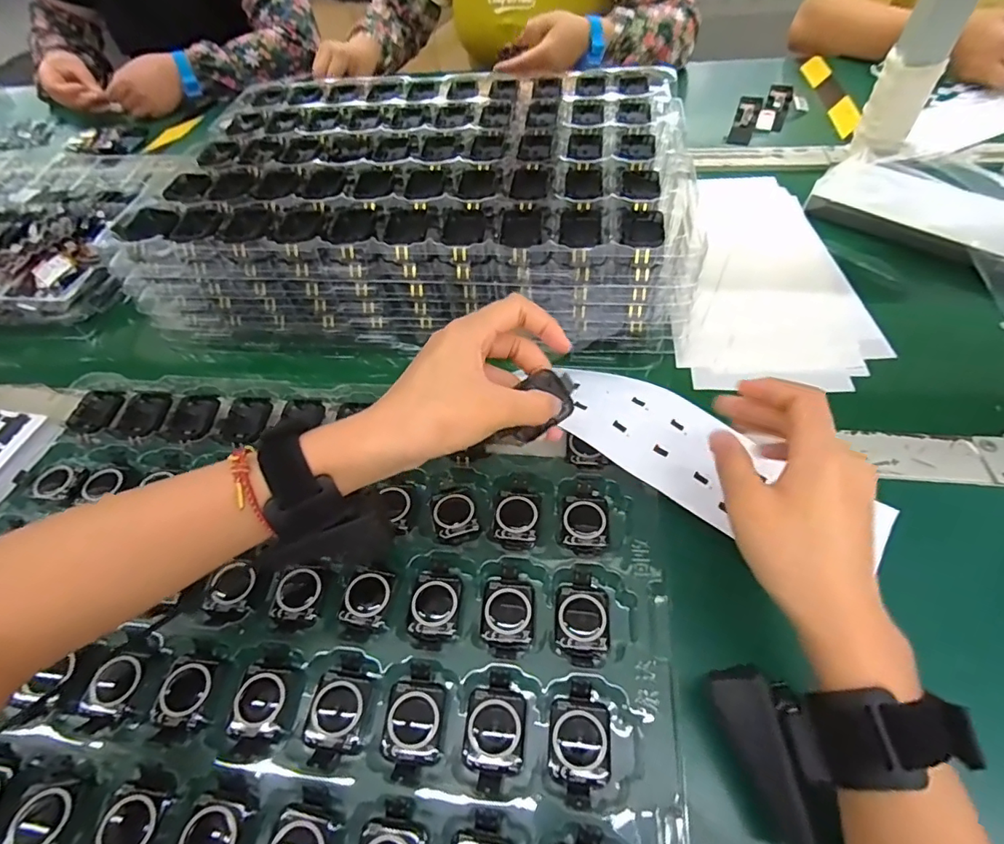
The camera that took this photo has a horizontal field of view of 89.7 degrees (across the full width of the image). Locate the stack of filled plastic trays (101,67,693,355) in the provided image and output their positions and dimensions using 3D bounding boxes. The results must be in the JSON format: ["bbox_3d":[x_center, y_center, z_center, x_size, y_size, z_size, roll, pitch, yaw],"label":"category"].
[{"bbox_3d":[-0.082,-0.230,0.514,0.490,0.093,0.320,1,54,6],"label":"stack of filled plastic trays"}]

